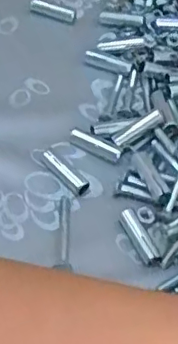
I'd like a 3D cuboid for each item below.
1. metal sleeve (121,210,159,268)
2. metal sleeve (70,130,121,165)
[{"bbox_3d":[0.034,0.041,0.382,0.012,0.010,0.042,-14,57,-21],"label":"metal sleeve"},{"bbox_3d":[0.004,-0.019,0.423,0.039,0.006,0.011,26,52,9],"label":"metal sleeve"}]

